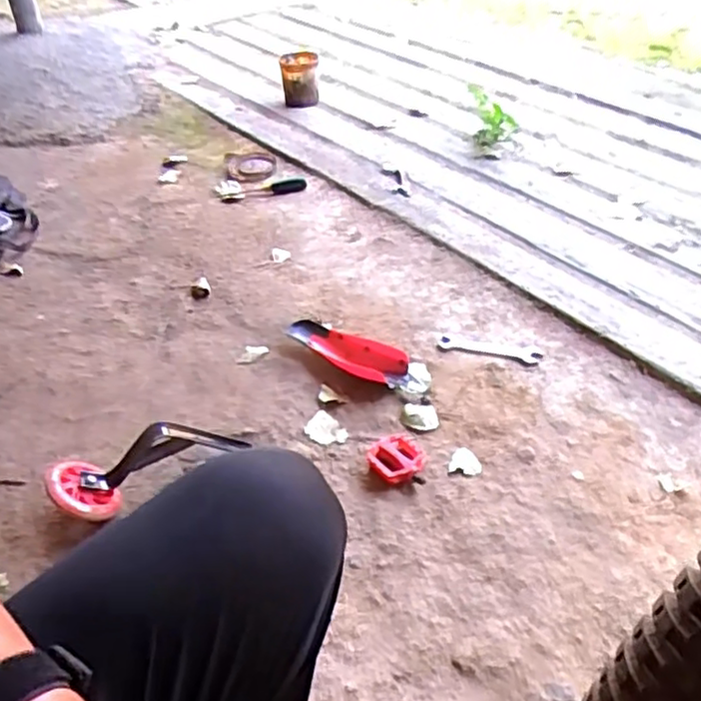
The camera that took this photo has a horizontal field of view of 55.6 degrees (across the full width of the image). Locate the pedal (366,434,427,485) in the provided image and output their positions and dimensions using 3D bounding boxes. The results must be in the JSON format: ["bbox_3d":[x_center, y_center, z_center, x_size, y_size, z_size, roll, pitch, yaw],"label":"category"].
[{"bbox_3d":[0.071,0.165,1.011,0.081,0.027,0.081,-1,43,1],"label":"pedal"}]

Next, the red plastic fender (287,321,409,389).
[{"bbox_3d":[-0.007,-0.001,1.201,0.245,0.032,0.075,22,47,26],"label":"red plastic fender"}]

